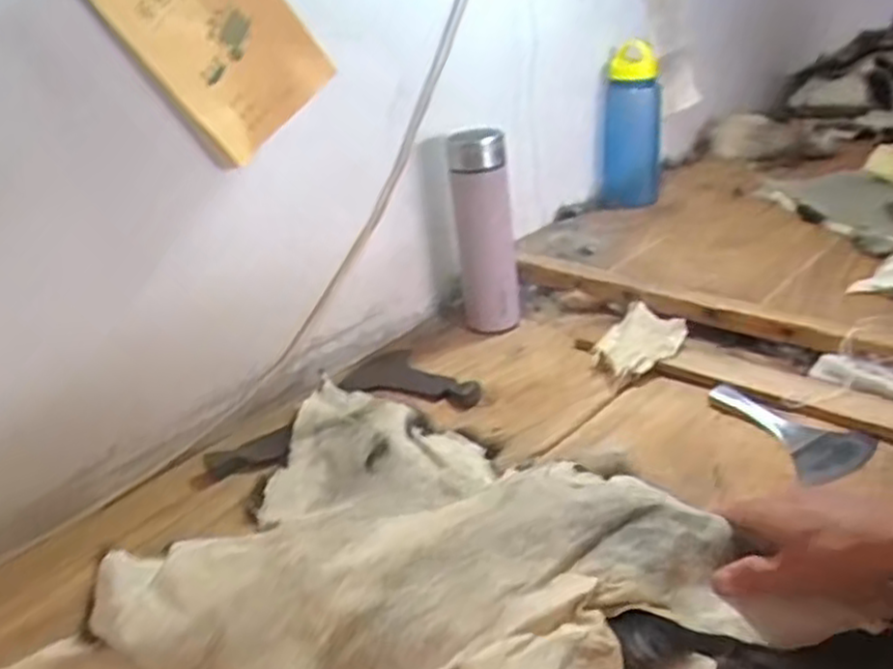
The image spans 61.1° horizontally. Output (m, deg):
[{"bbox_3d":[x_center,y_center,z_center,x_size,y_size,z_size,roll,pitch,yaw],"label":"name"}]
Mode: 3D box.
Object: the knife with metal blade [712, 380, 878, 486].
[{"bbox_3d":[0.298,0.078,0.664,0.083,0.007,0.139,-17,31,-19],"label":"knife with metal blade"}]

